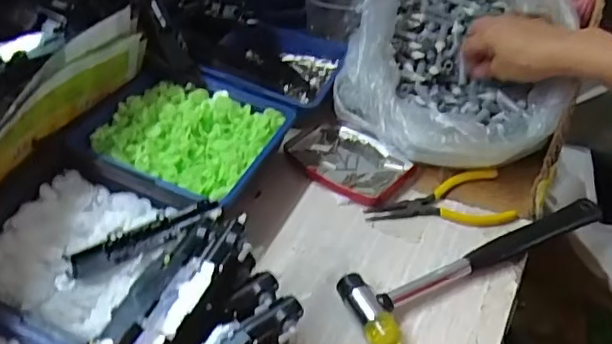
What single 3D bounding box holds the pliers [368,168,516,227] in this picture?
[{"bbox_3d":[0.118,0.026,0.509,0.125,0.013,0.056,-4,42,1],"label":"pliers"}]

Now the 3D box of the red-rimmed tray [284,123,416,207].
[{"bbox_3d":[0.040,-0.012,0.563,0.076,0.010,0.128,-35,49,-29],"label":"red-rimmed tray"}]

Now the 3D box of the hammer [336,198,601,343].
[{"bbox_3d":[0.138,0.063,0.458,0.235,0.025,0.064,-23,45,-19],"label":"hammer"}]

